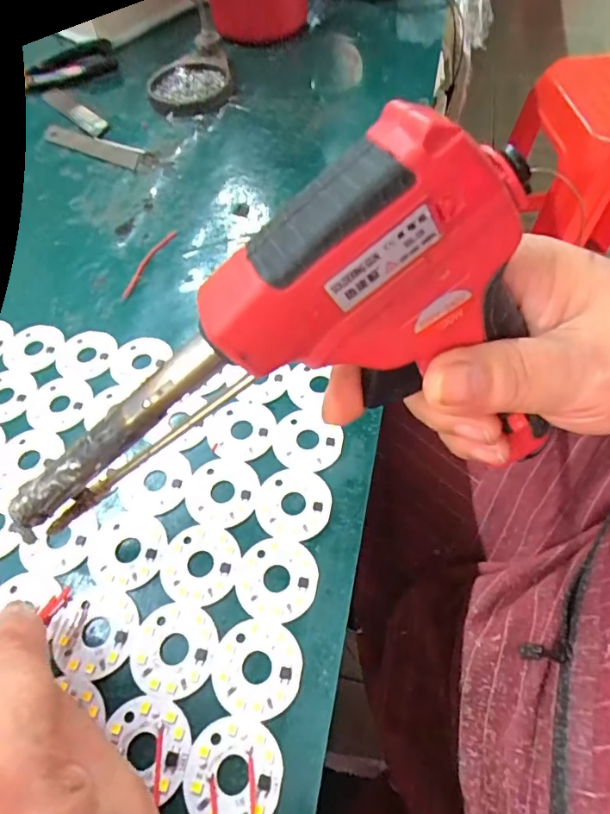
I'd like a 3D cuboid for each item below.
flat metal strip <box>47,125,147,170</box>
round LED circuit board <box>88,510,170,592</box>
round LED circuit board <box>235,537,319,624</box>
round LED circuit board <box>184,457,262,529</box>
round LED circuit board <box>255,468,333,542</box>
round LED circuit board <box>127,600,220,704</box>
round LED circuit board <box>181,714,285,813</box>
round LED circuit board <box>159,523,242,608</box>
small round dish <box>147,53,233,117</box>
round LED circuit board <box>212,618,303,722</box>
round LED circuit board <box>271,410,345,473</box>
[{"bbox_3d":[-0.159,-0.192,0.365,0.094,0.006,0.019,26,63,18],"label":"flat metal strip"},{"bbox_3d":[-0.072,0.057,0.199,0.032,0.004,0.030,-2,57,3],"label":"round LED circuit board"},{"bbox_3d":[-0.011,0.065,0.189,0.030,0.004,0.030,-2,57,3],"label":"round LED circuit board"},{"bbox_3d":[-0.035,0.035,0.210,0.031,0.004,0.031,-2,57,3],"label":"round LED circuit board"},{"bbox_3d":[-0.005,0.039,0.205,0.030,0.004,0.030,-2,57,3],"label":"round LED circuit board"},{"bbox_3d":[-0.047,0.086,0.178,0.031,0.004,0.030,-2,57,3],"label":"round LED circuit board"},{"bbox_3d":[-0.023,0.116,0.158,0.031,0.004,0.031,-2,57,3],"label":"round LED circuit board"},{"bbox_3d":[-0.041,0.061,0.194,0.031,0.004,0.031,-2,57,3],"label":"round LED circuit board"},{"bbox_3d":[-0.090,-0.252,0.391,0.062,0.009,0.076,-5,57,0],"label":"small round dish"},{"bbox_3d":[-0.017,0.091,0.173,0.030,0.004,0.030,-2,57,3],"label":"round LED circuit board"},{"bbox_3d":[0.001,0.014,0.221,0.028,0.004,0.030,-2,57,3],"label":"round LED circuit board"}]

